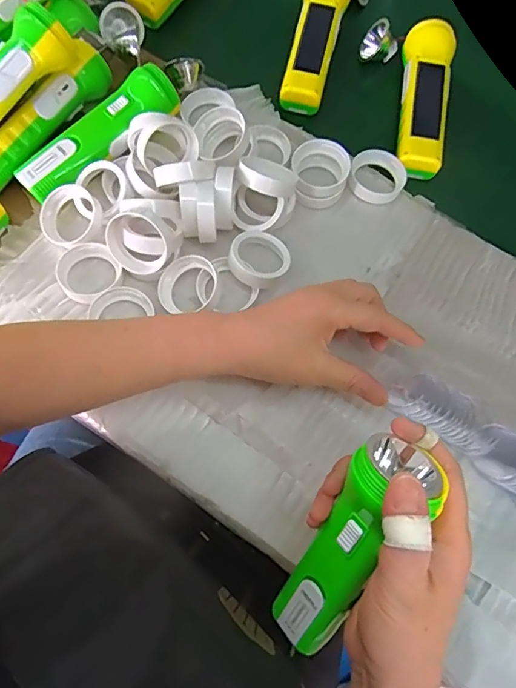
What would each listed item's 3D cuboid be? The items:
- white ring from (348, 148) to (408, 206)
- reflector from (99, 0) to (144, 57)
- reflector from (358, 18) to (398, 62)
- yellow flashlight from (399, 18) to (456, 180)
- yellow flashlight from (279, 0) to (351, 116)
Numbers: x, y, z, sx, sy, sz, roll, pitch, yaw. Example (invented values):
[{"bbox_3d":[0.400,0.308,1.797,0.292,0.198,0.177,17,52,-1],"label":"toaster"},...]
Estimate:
[{"bbox_3d":[0.113,-0.160,0.448,0.052,0.013,0.060,22,72,5],"label":"white ring"},{"bbox_3d":[-0.134,-0.312,0.472,0.041,0.017,0.047,-20,73,-9],"label":"reflector"},{"bbox_3d":[0.124,-0.313,0.497,0.023,0.036,0.035,5,88,-43],"label":"reflector"},{"bbox_3d":[0.160,-0.239,0.457,0.048,0.037,0.153,7,75,2],"label":"yellow flashlight"},{"bbox_3d":[0.054,-0.309,0.481,0.054,0.046,0.146,16,71,3],"label":"yellow flashlight"}]

